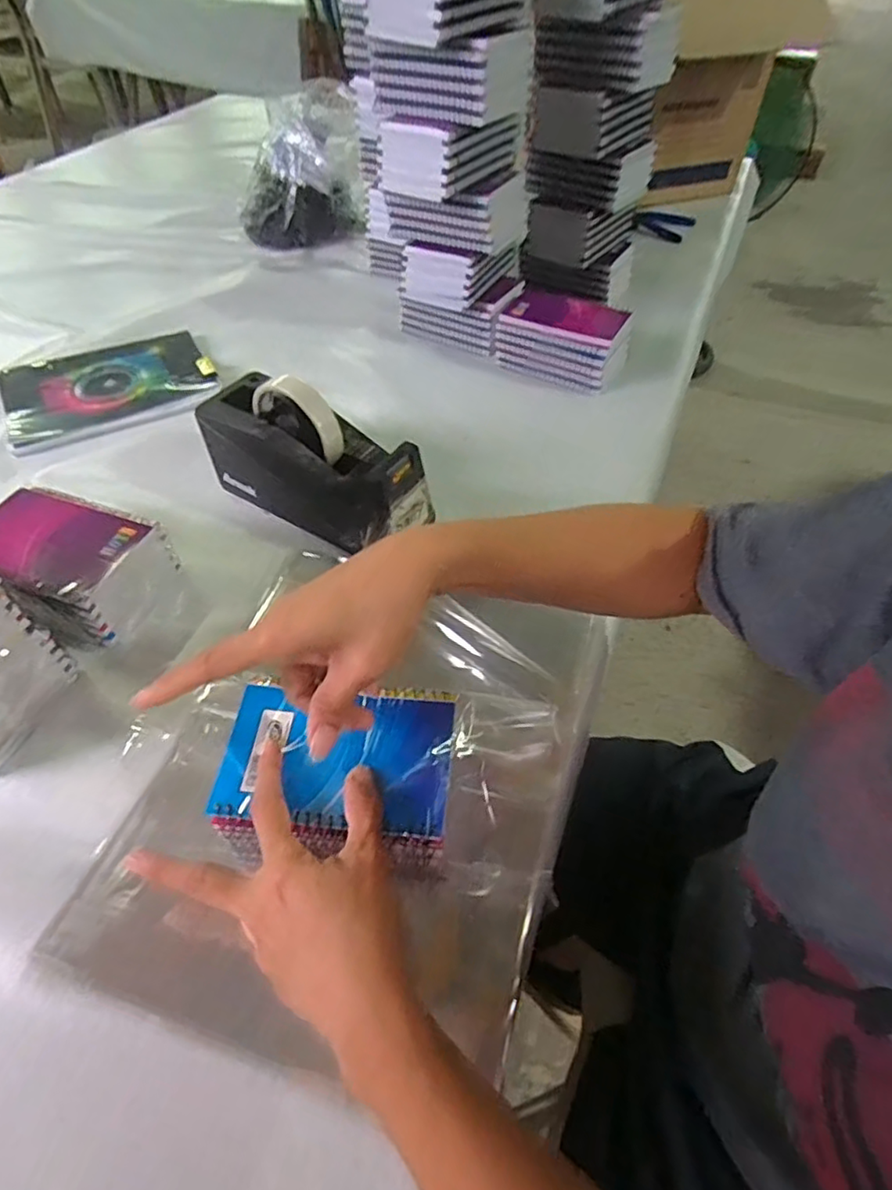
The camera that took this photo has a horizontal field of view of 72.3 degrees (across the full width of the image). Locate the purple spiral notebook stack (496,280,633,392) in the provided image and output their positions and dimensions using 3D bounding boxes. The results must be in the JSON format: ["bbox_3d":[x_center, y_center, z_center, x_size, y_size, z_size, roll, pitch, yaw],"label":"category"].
[{"bbox_3d":[0.134,-0.300,0.714,0.149,0.063,0.099,17,53,13],"label":"purple spiral notebook stack"}]

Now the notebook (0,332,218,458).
[{"bbox_3d":[-0.380,-0.236,0.691,0.214,0.020,0.158,-23,55,-18],"label":"notebook"}]

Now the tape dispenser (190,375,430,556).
[{"bbox_3d":[-0.114,-0.117,0.531,0.203,0.115,0.077,27,56,19],"label":"tape dispenser"}]

